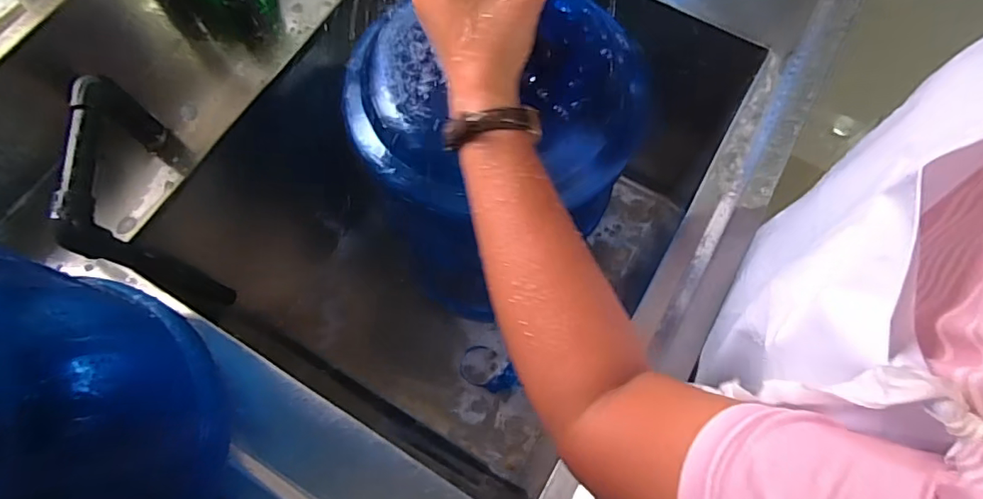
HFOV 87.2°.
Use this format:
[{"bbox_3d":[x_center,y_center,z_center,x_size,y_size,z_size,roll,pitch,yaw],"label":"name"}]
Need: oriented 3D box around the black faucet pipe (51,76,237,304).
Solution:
[{"bbox_3d":[-0.320,-0.043,0.499,0.023,0.217,0.147,-6,69,0],"label":"black faucet pipe"}]

